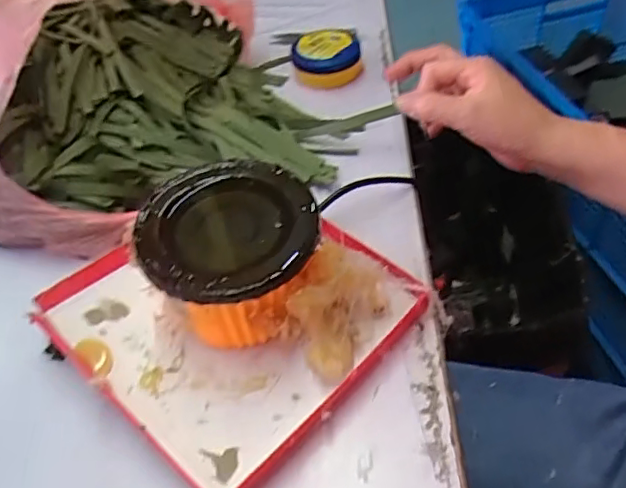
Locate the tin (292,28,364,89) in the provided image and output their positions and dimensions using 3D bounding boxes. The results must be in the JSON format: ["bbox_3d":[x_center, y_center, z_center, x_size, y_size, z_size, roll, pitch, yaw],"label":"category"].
[{"bbox_3d":[0.015,-0.194,0.608,0.071,0.041,0.069,-4,47,4],"label":"tin"}]

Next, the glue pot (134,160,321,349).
[{"bbox_3d":[-0.054,0.012,0.386,0.107,0.079,0.113,-4,47,4],"label":"glue pot"}]

